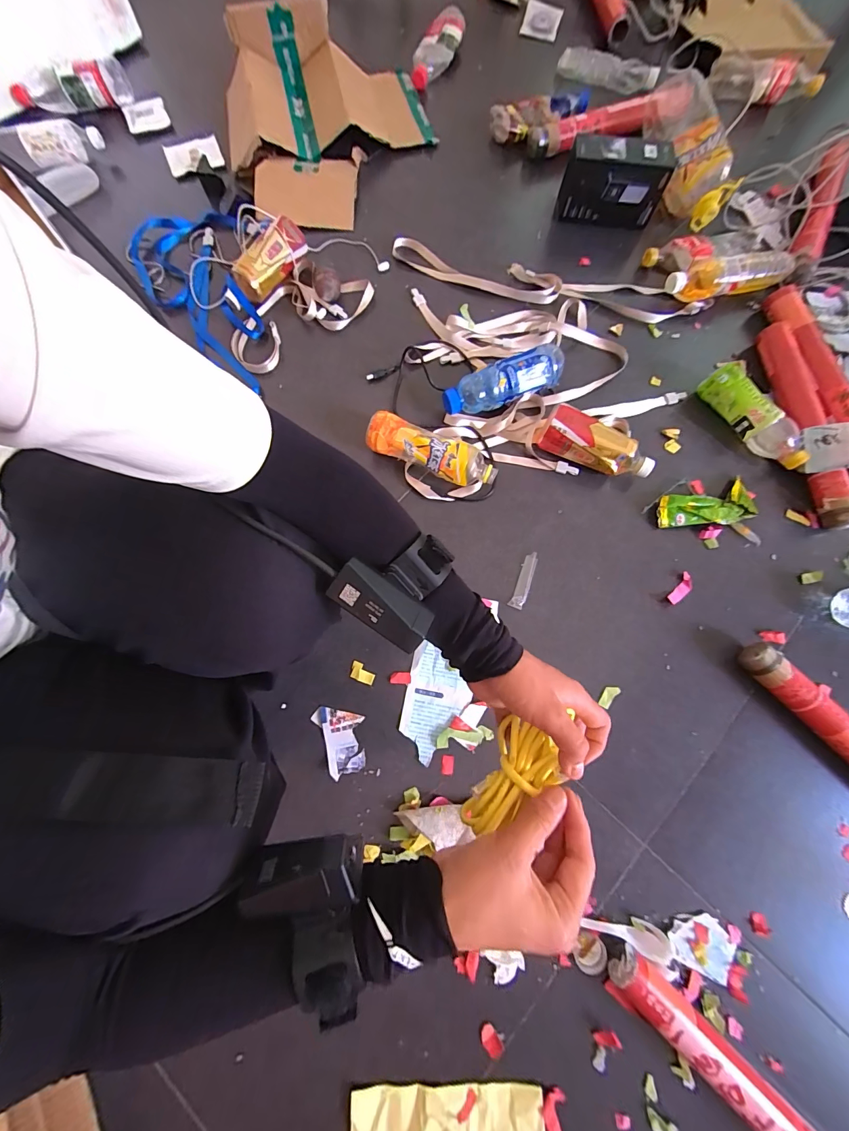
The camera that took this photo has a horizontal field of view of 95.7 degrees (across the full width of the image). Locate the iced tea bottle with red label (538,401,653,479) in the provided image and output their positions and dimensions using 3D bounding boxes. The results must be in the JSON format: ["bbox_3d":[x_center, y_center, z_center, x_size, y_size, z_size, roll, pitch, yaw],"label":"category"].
[{"bbox_3d":[0.281,-0.191,0.627,0.179,0.070,0.062,31,78,7],"label":"iced tea bottle with red label"}]

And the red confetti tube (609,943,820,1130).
[{"bbox_3d":[0.367,0.601,0.437,0.350,0.048,0.054,41,80,9],"label":"red confetti tube"}]

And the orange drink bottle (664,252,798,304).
[{"bbox_3d":[0.565,-0.542,0.722,0.216,0.051,0.066,-8,76,-2],"label":"orange drink bottle"}]

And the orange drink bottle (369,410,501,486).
[{"bbox_3d":[0.012,-0.180,0.622,0.211,0.064,0.060,21,77,5],"label":"orange drink bottle"}]

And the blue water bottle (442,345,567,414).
[{"bbox_3d":[0.135,-0.307,0.652,0.212,0.065,0.058,-18,77,-4],"label":"blue water bottle"}]

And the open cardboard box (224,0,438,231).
[{"bbox_3d":[-0.202,-0.947,0.796,0.424,0.119,0.488,-19,77,-5],"label":"open cardboard box"}]

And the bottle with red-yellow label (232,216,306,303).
[{"bbox_3d":[-0.283,-0.558,0.704,0.057,0.062,0.153,40,80,9],"label":"bottle with red-yellow label"}]

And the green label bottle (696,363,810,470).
[{"bbox_3d":[0.546,-0.245,0.635,0.061,0.065,0.199,-42,80,-9],"label":"green label bottle"}]

